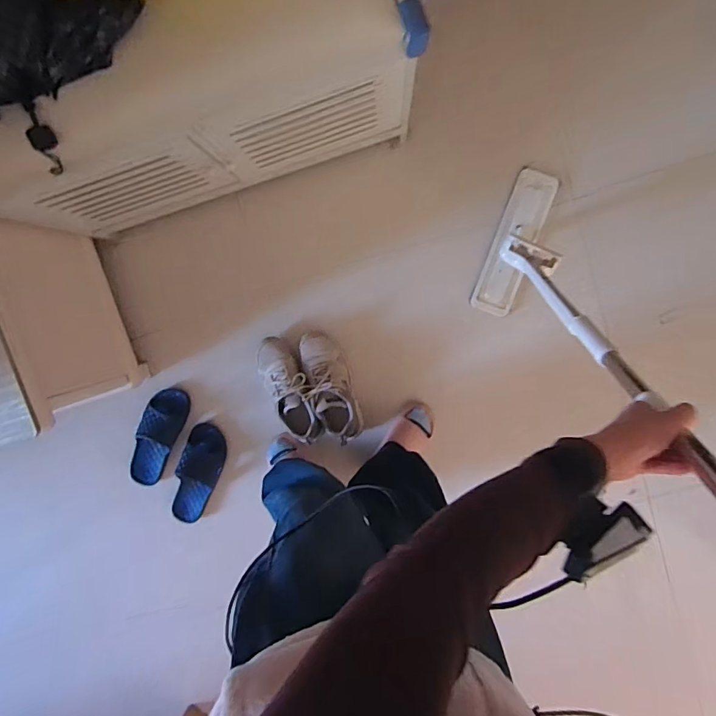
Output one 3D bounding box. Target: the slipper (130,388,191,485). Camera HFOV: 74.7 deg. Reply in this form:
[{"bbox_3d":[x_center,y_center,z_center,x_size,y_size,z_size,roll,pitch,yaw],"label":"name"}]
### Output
[{"bbox_3d":[-0.538,0.217,1.266,0.101,0.051,0.282,21,98,0],"label":"slipper"}]

